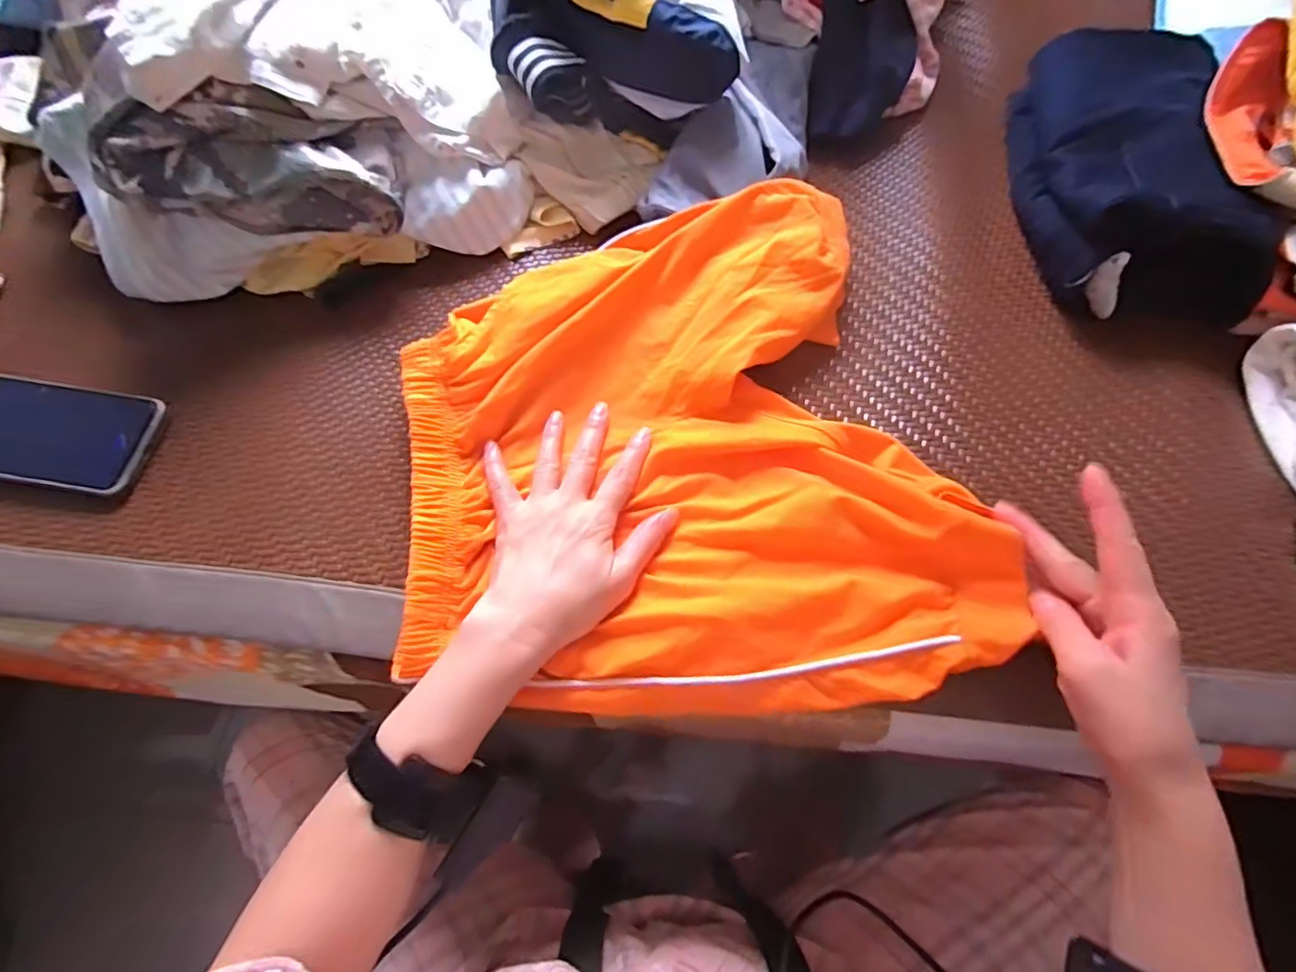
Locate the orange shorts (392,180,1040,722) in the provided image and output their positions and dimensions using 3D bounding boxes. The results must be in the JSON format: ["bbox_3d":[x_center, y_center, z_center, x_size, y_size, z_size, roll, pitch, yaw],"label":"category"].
[{"bbox_3d":[0.022,-0.032,0.400,0.360,0.051,0.358,-6,68,-3],"label":"orange shorts"}]

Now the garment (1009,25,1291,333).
[{"bbox_3d":[0.401,-0.279,0.486,0.149,0.070,0.294,3,68,1],"label":"garment"}]

